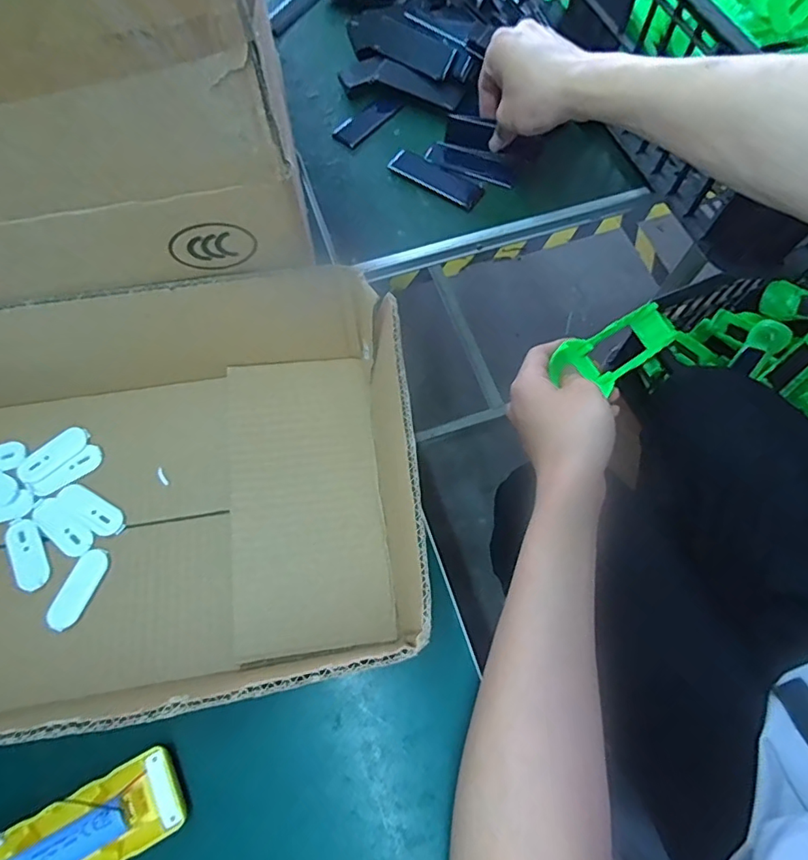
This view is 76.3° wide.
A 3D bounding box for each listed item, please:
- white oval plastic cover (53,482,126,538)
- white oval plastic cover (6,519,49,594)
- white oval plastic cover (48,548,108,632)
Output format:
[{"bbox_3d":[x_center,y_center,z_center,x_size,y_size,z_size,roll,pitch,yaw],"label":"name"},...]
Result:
[{"bbox_3d":[-0.206,0.052,0.338,0.050,0.004,0.019,31,72,12],"label":"white oval plastic cover"},{"bbox_3d":[-0.241,0.079,0.329,0.020,0.004,0.047,-31,71,-11],"label":"white oval plastic cover"},{"bbox_3d":[-0.206,0.099,0.325,0.021,0.005,0.049,15,69,7],"label":"white oval plastic cover"}]

